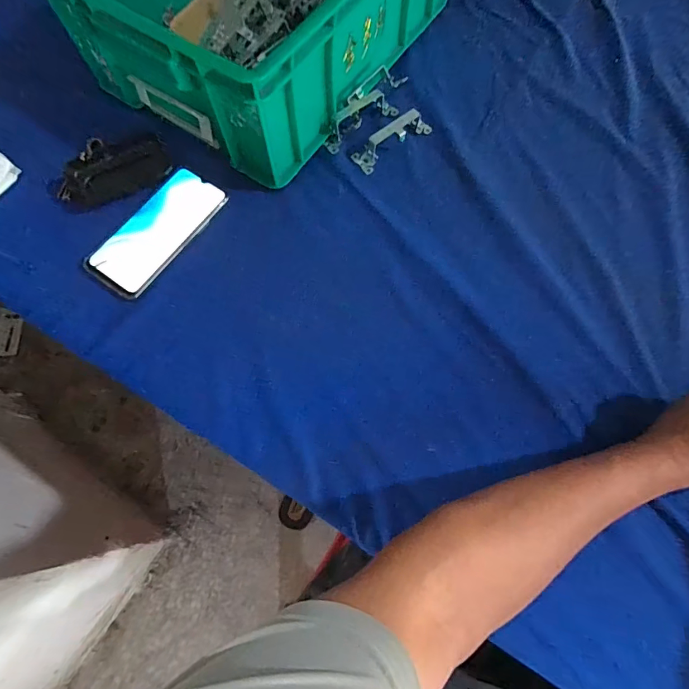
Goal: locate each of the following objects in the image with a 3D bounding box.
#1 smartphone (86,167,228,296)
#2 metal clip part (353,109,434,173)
[{"bbox_3d":[-0.206,-0.126,0.473,0.074,0.007,0.160,33,75,11],"label":"smartphone"},{"bbox_3d":[0.057,-0.245,0.505,0.099,0.029,0.028,-34,74,-10],"label":"metal clip part"}]

